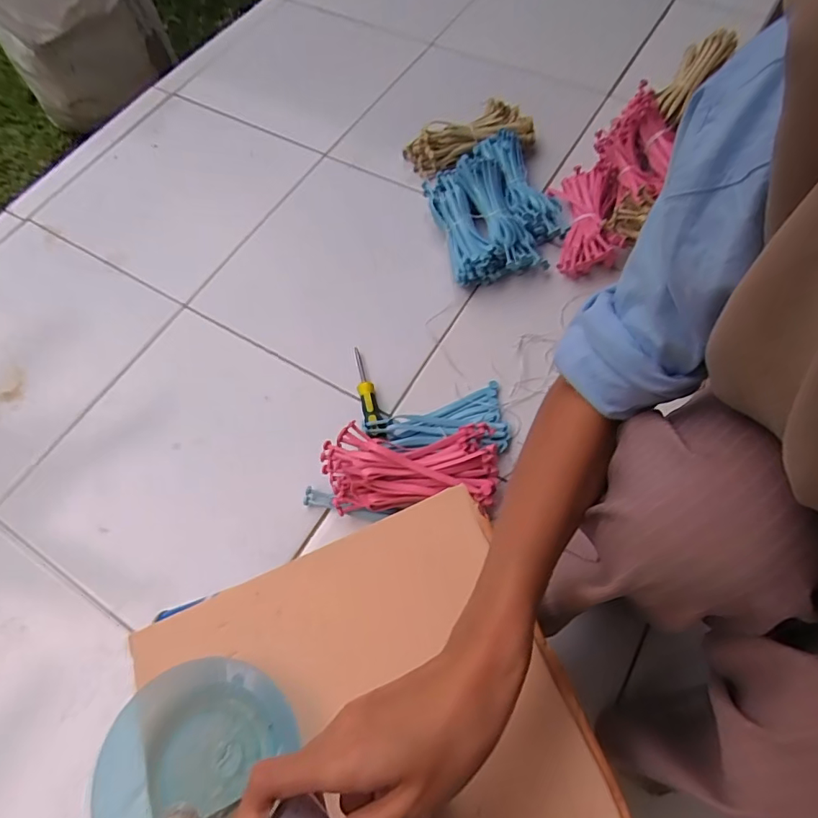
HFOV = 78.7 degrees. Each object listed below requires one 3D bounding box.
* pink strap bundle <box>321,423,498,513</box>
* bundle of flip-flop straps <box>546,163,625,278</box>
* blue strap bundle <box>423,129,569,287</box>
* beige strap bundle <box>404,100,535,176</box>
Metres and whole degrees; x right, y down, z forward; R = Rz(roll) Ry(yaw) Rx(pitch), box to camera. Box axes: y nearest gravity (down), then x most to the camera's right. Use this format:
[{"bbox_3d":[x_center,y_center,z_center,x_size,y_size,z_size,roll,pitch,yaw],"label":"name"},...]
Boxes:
[{"bbox_3d":[0.000,0.071,0.626,0.217,0.046,0.100,-4,65,1],"label":"pink strap bundle"},{"bbox_3d":[0.288,-0.305,0.800,0.102,0.048,0.204,0,65,3],"label":"bundle of flip-flop straps"},{"bbox_3d":[0.142,-0.339,0.817,0.203,0.065,0.265,-15,65,-4],"label":"blue strap bundle"},{"bbox_3d":[0.109,-0.478,0.889,0.226,0.064,0.086,-18,66,-5],"label":"beige strap bundle"}]

